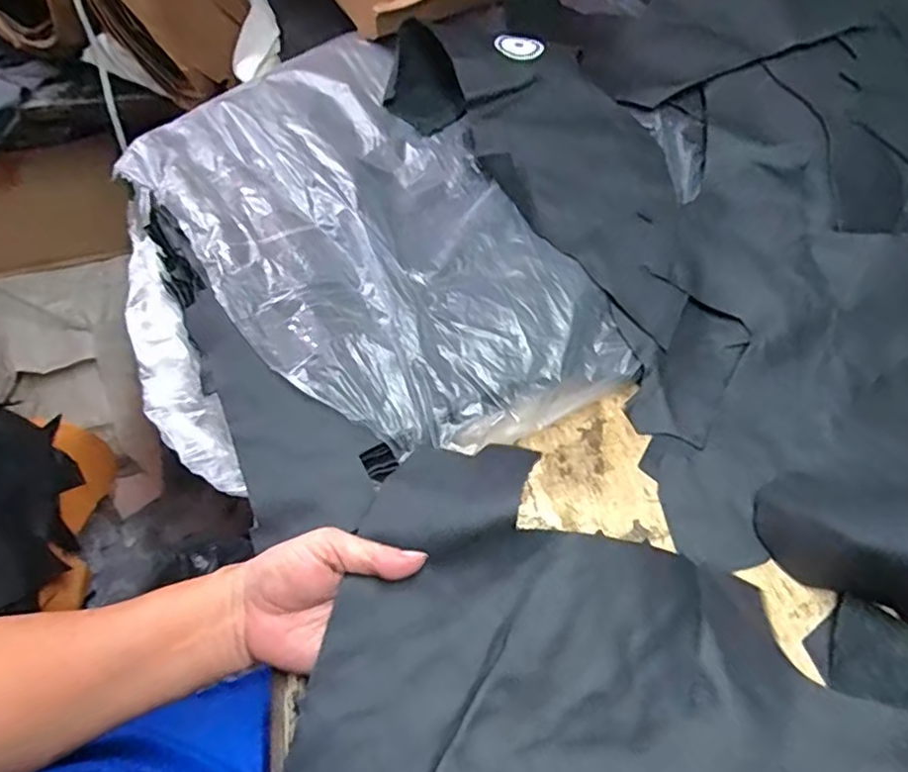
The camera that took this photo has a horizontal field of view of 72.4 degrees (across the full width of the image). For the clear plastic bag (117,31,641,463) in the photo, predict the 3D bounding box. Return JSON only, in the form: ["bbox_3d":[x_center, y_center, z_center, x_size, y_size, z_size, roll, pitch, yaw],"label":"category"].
[{"bbox_3d":[-0.084,-0.135,0.490,0.248,0.051,0.442,-26,64,-20],"label":"clear plastic bag"}]

